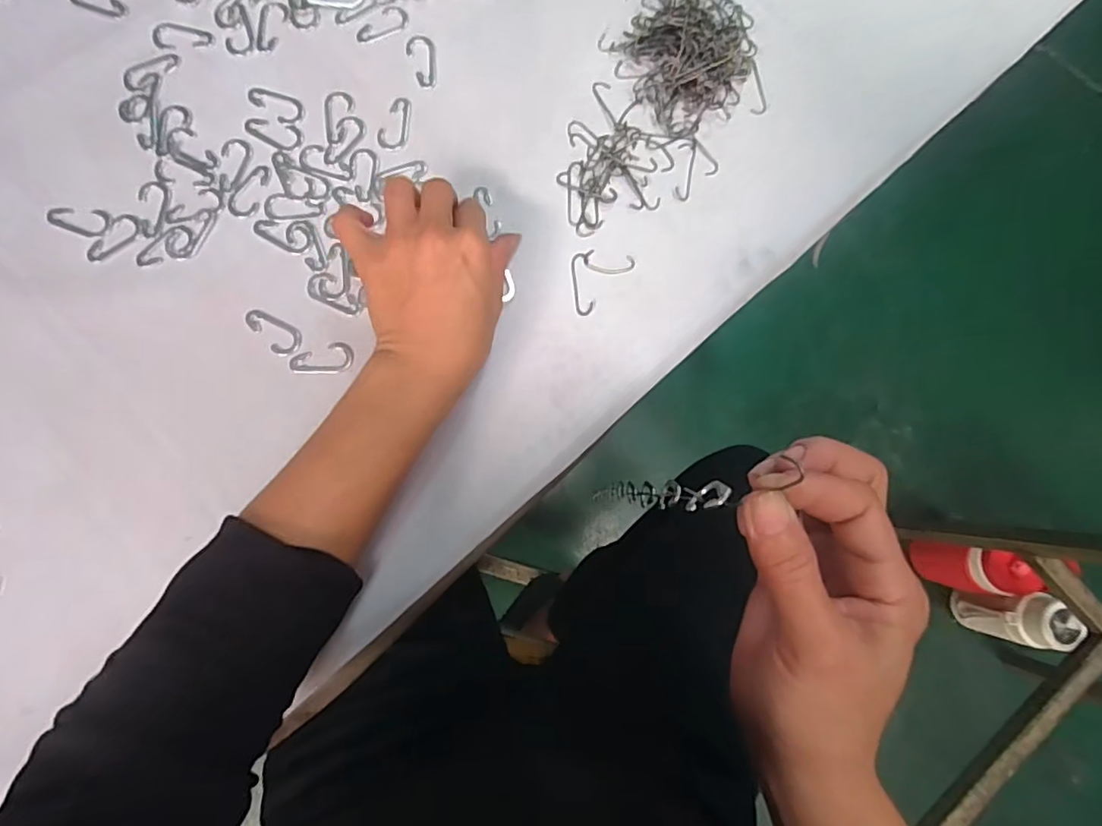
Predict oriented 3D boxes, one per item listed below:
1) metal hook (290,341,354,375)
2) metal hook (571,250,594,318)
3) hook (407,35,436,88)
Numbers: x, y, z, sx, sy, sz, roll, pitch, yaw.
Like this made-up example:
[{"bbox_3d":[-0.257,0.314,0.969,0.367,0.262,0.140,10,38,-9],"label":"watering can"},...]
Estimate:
[{"bbox_3d":[-0.141,-0.034,0.352,0.037,0.010,0.018,-3,84,-5],"label":"metal hook"},{"bbox_3d":[0.021,-0.085,0.369,0.014,0.004,0.043,2,84,-5],"label":"metal hook"},{"bbox_3d":[-0.085,-0.233,0.377,0.017,0.004,0.036,-10,85,-6],"label":"hook"}]

